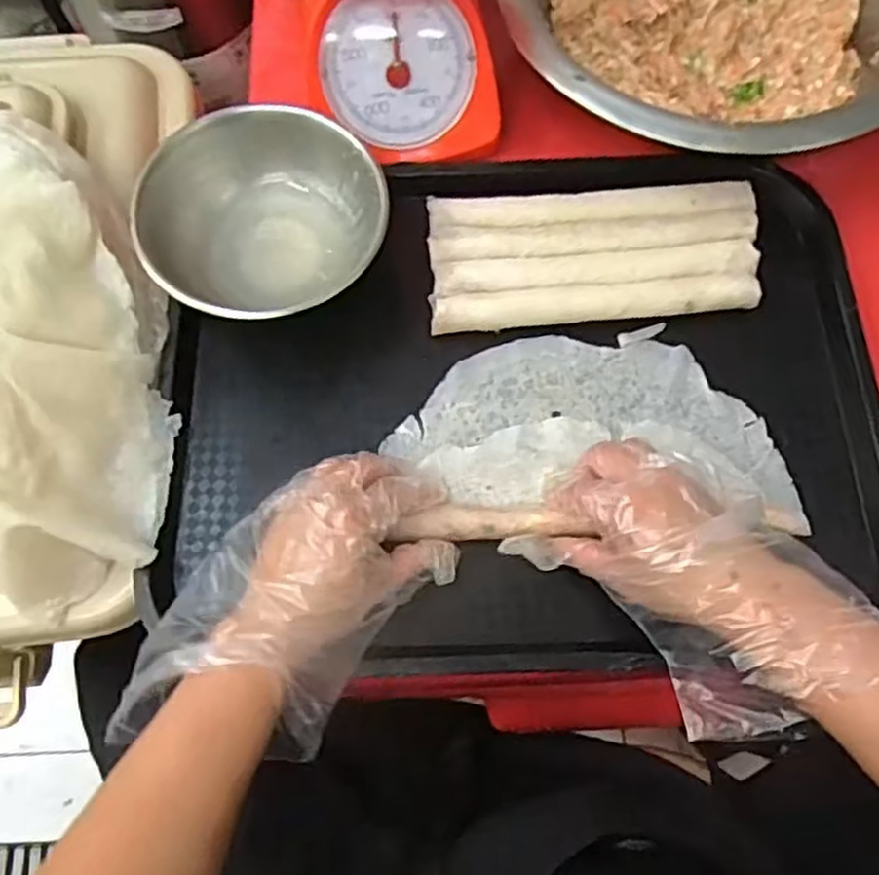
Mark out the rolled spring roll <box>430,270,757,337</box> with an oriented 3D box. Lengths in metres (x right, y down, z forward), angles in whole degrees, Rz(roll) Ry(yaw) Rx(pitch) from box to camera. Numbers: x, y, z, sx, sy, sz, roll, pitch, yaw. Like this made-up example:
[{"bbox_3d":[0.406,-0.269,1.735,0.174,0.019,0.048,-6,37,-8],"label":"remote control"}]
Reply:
[{"bbox_3d":[0.102,-0.087,0.490,0.210,0.020,0.022,-5,71,-1],"label":"rolled spring roll"}]

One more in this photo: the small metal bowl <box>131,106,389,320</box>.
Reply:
[{"bbox_3d":[-0.113,-0.139,0.487,0.146,0.066,0.127,-35,74,-11],"label":"small metal bowl"}]

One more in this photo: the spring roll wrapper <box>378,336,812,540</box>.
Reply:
[{"bbox_3d":[0.094,-0.003,0.465,0.235,0.021,0.131,-2,71,0],"label":"spring roll wrapper"}]

